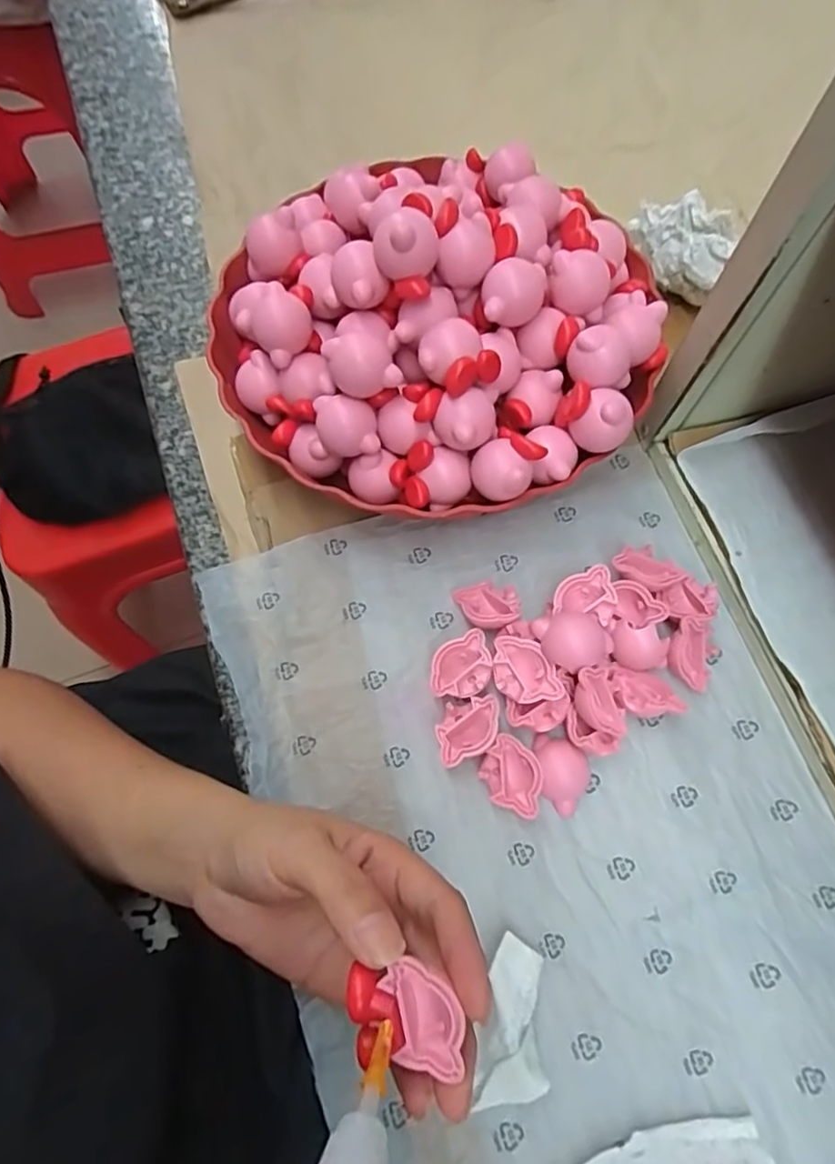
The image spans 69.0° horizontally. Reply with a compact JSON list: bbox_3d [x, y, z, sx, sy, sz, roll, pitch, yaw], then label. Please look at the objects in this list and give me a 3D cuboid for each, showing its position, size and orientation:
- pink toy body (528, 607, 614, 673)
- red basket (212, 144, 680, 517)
[{"bbox_3d":[0.073,0.028,0.284,0.031,0.017,0.028,-16,70,-4],"label":"pink toy body"},{"bbox_3d":[0.012,-0.137,0.319,0.218,0.112,0.210,0,69,1],"label":"red basket"}]

